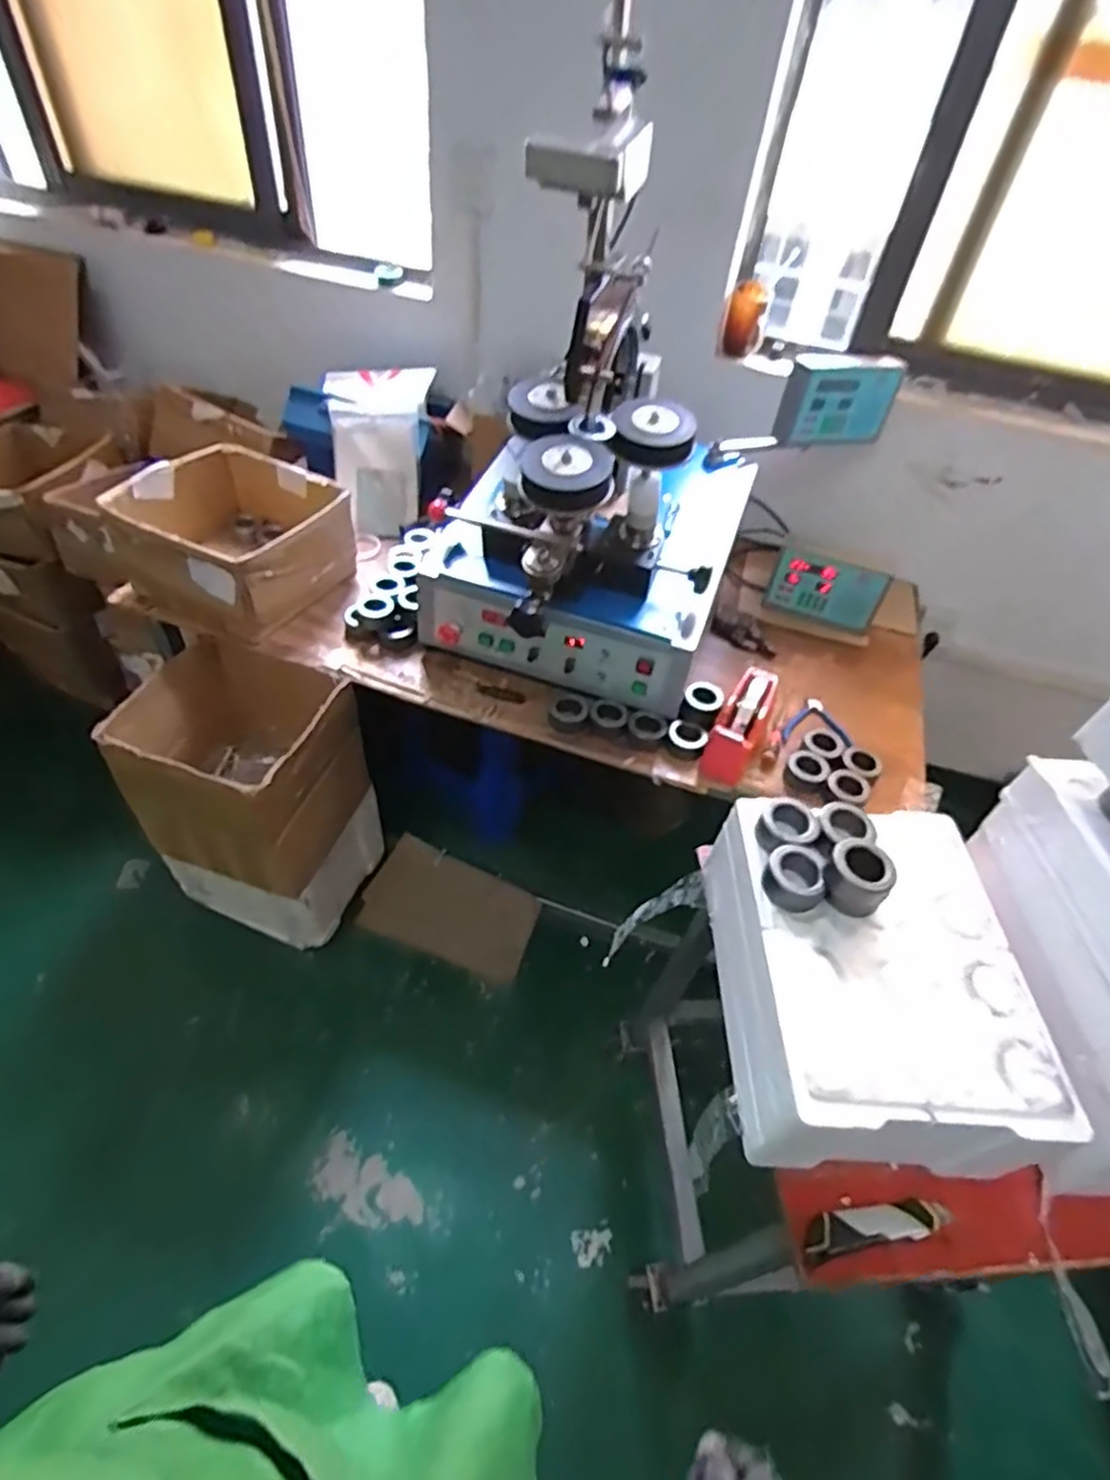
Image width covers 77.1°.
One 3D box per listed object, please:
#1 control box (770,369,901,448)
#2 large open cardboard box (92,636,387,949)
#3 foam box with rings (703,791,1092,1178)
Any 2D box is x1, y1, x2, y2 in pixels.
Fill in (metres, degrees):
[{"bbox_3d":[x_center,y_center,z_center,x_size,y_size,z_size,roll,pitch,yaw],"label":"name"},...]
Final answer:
[{"bbox_3d":[0.572,-0.688,1.427,0.245,0.156,0.091,-11,50,-16],"label":"control box"},{"bbox_3d":[-0.611,0.140,1.405,0.382,0.590,0.309,14,48,6],"label":"large open cardboard box"},{"bbox_3d":[0.364,0.253,0.801,0.298,0.201,0.381,4,47,-3],"label":"foam box with rings"}]

